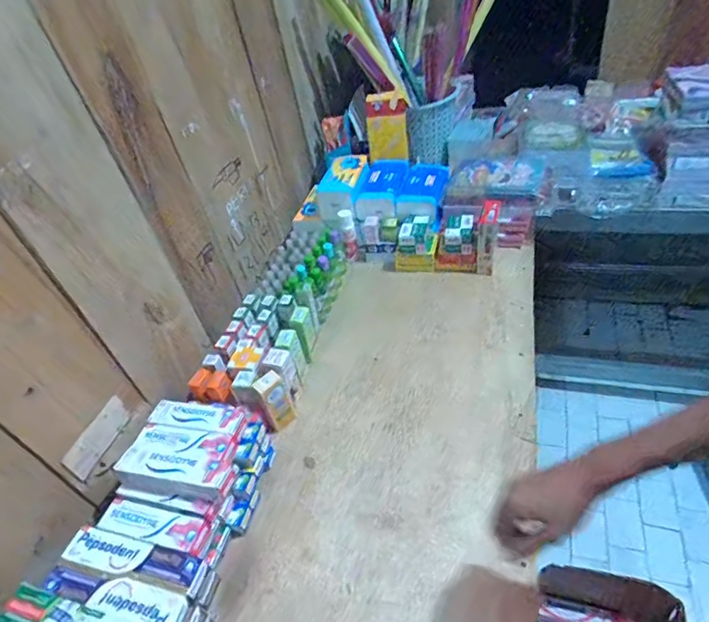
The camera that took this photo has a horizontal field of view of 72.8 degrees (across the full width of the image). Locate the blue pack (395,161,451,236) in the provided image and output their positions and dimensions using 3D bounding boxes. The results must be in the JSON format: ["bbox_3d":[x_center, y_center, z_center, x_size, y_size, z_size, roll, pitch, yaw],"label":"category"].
[{"bbox_3d":[0.174,-0.288,1.204,0.104,0.087,0.190,6,46,19],"label":"blue pack"}]

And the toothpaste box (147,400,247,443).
[{"bbox_3d":[-0.260,0.177,0.789,0.162,0.028,0.053,4,45,18],"label":"toothpaste box"}]

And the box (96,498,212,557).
[{"bbox_3d":[-0.291,0.308,0.690,0.157,0.026,0.046,5,45,18],"label":"box"}]

